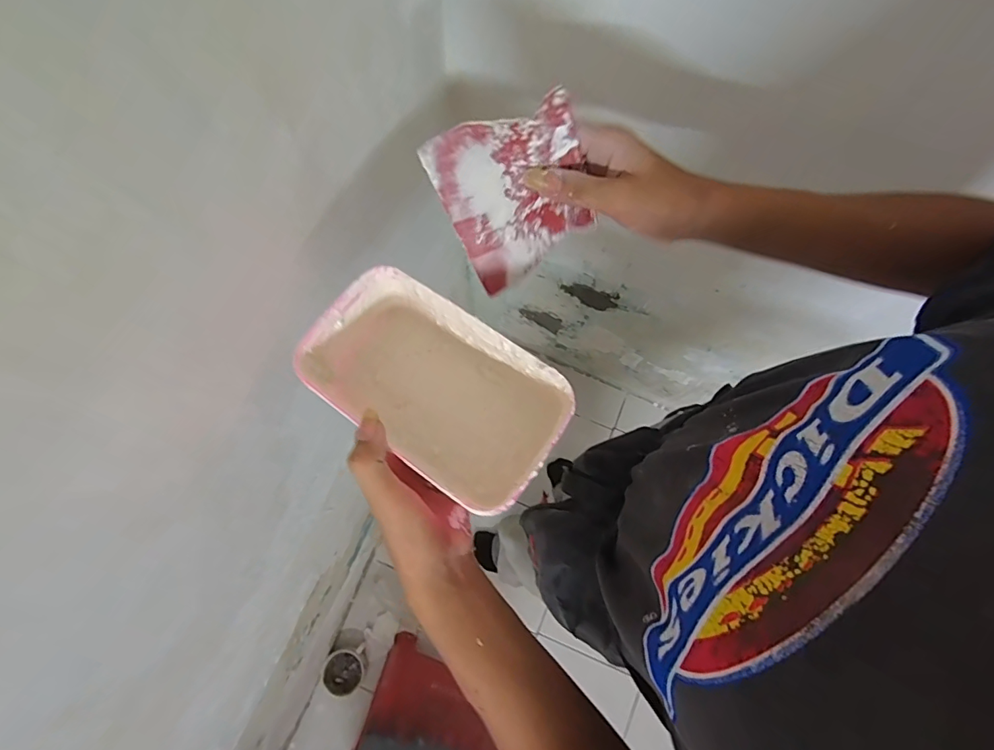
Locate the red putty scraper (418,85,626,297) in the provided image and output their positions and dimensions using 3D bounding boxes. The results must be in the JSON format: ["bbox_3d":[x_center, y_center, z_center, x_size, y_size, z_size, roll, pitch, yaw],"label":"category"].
[{"bbox_3d":[0.017,-0.132,0.346,0.105,0.119,0.004,-31,42,0],"label":"red putty scraper"}]

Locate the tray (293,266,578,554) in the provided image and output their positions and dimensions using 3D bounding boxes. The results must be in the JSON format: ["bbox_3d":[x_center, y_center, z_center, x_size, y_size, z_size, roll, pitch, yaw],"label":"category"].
[{"bbox_3d":[-0.049,0.015,0.356,0.186,0.071,0.121,35,79,9],"label":"tray"}]

